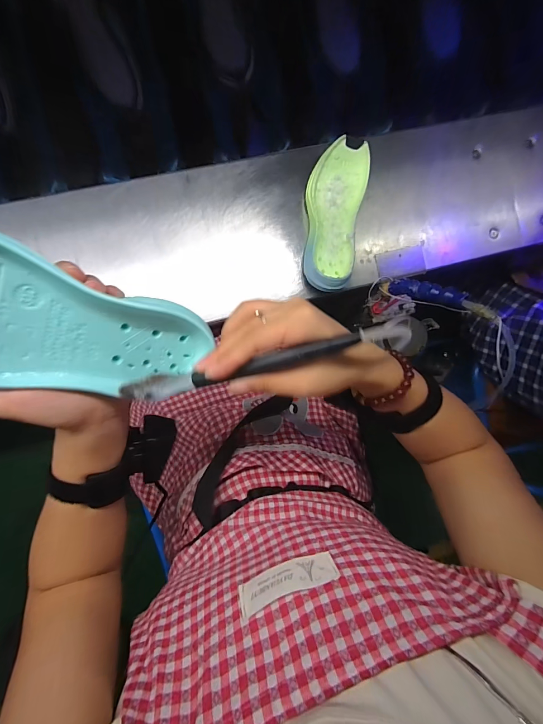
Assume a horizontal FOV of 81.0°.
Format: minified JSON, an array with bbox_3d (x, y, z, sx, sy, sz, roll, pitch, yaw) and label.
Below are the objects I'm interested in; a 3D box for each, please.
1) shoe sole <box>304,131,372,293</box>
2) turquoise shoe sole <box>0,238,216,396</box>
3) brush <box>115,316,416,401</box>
[{"bbox_3d":[0.097,-0.224,0.501,0.087,0.046,0.218,8,89,-9],"label":"shoe sole"},{"bbox_3d":[-0.131,-0.021,0.196,0.202,0.029,0.078,14,90,-46],"label":"turquoise shoe sole"},{"bbox_3d":[-0.008,0.002,0.217,0.197,0.027,0.017,-13,94,14],"label":"brush"}]

